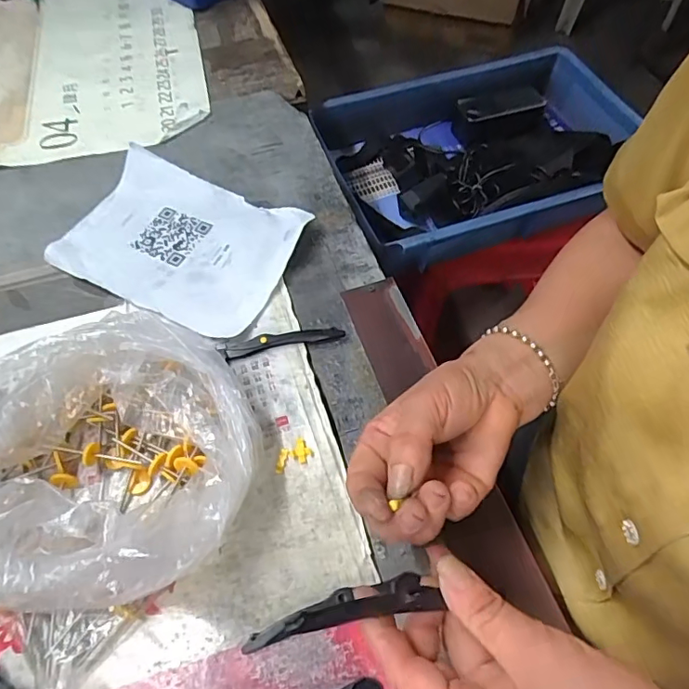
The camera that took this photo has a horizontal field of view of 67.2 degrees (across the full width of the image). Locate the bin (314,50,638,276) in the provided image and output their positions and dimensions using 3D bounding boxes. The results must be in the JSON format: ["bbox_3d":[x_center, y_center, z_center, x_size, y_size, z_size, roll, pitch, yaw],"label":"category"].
[{"bbox_3d":[0.195,-0.269,0.724,0.415,0.081,0.289,-17,59,-10],"label":"bin"}]

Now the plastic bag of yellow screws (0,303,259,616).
[{"bbox_3d":[-0.155,0.064,0.340,0.203,0.072,0.189,37,65,21],"label":"plastic bag of yellow screws"}]

